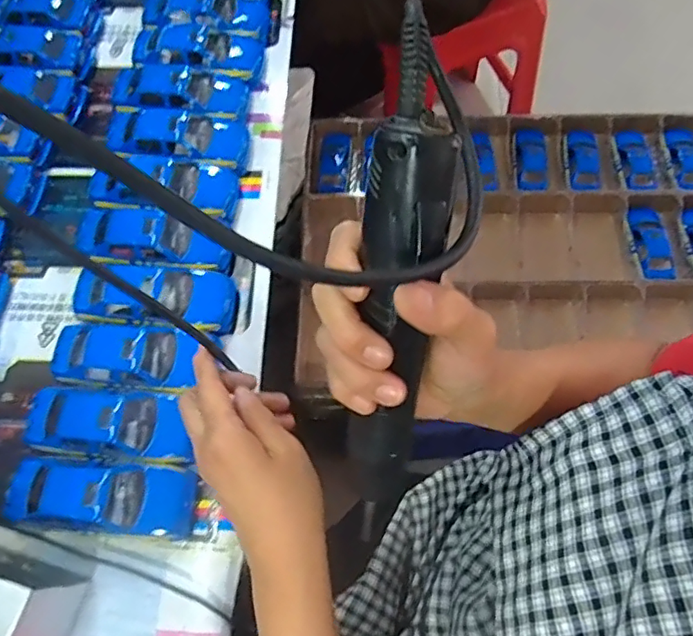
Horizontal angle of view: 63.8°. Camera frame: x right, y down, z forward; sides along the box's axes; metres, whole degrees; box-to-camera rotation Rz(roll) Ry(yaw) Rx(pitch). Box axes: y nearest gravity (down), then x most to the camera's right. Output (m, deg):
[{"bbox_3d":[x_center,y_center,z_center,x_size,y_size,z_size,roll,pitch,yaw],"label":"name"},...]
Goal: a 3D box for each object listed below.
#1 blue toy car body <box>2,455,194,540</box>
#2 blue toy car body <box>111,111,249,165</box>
[{"bbox_3d":[-0.176,0.127,0.402,0.127,0.031,0.047,6,65,4],"label":"blue toy car body"},{"bbox_3d":[-0.158,-0.168,0.516,0.122,0.034,0.054,1,65,2],"label":"blue toy car body"}]

